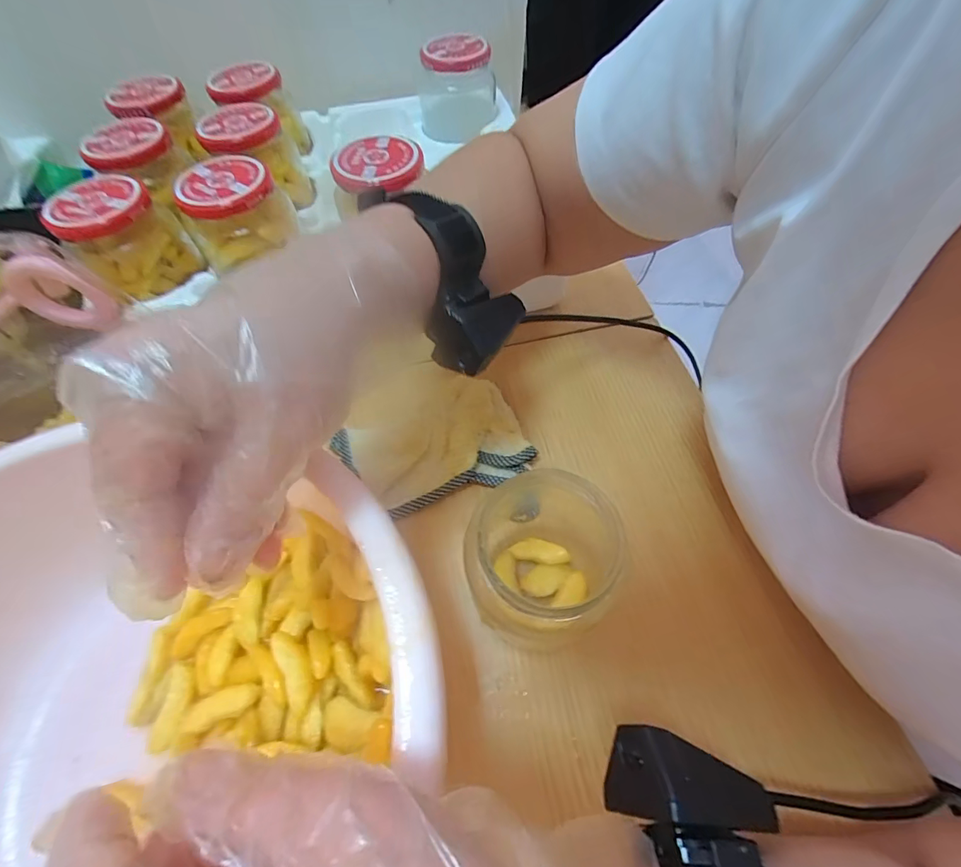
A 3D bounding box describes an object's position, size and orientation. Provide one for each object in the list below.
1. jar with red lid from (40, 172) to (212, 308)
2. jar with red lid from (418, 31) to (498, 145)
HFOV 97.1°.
[{"bbox_3d":[-0.280,-0.157,0.338,0.077,0.061,0.070,-1,59,2],"label":"jar with red lid"},{"bbox_3d":[-0.026,-0.370,0.461,0.083,0.087,0.065,-2,59,1],"label":"jar with red lid"}]

